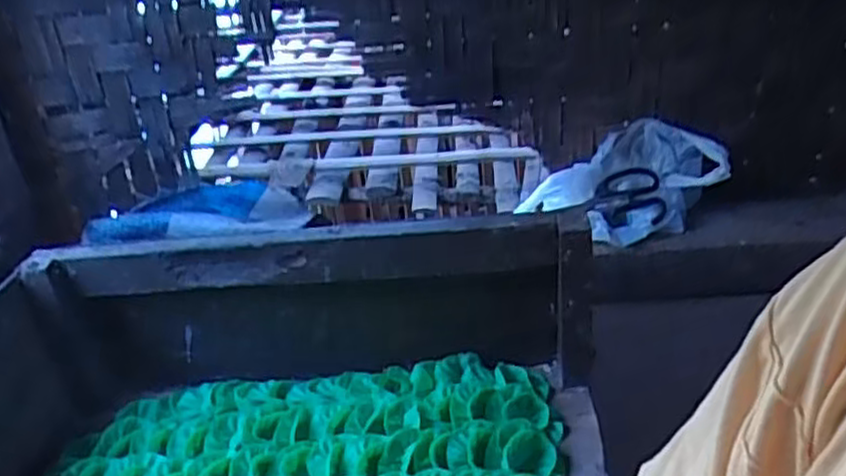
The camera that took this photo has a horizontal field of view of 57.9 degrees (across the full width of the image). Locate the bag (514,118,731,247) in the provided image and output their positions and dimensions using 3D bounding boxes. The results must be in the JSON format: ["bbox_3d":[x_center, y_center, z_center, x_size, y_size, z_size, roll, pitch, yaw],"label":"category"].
[{"bbox_3d":[0.211,-0.059,0.837,0.211,0.096,0.086,-2,29,7],"label":"bag"}]

